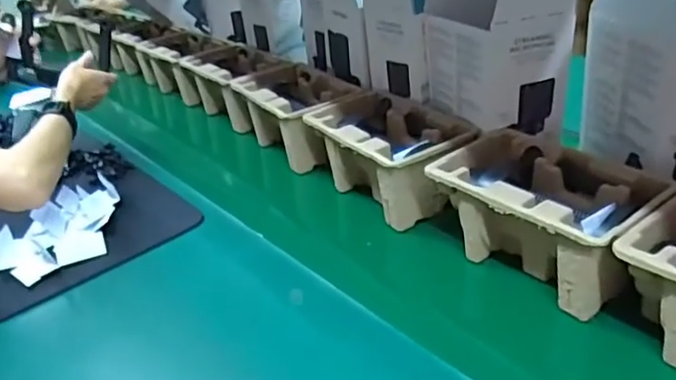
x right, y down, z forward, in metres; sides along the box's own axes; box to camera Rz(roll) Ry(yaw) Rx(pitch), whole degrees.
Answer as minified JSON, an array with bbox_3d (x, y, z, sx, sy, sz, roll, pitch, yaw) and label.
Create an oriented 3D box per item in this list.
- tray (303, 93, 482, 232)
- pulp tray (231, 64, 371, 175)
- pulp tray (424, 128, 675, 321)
[{"bbox_3d":[0.070,-0.049,0.828,0.151,0.104,0.232,-21,34,-26],"label":"tray"},{"bbox_3d":[-0.060,-0.126,0.989,0.147,0.105,0.260,-23,35,-29],"label":"pulp tray"},{"bbox_3d":[0.223,0.024,0.664,0.148,0.104,0.240,-25,36,-31],"label":"pulp tray"}]

